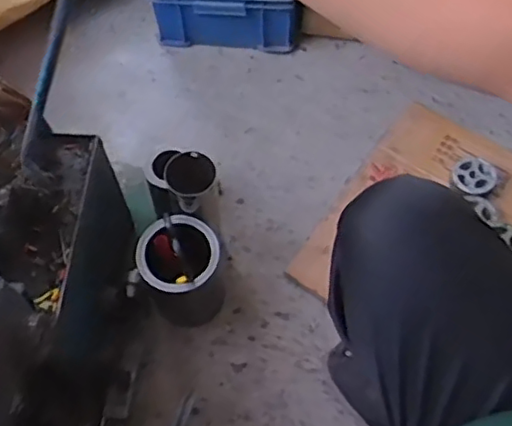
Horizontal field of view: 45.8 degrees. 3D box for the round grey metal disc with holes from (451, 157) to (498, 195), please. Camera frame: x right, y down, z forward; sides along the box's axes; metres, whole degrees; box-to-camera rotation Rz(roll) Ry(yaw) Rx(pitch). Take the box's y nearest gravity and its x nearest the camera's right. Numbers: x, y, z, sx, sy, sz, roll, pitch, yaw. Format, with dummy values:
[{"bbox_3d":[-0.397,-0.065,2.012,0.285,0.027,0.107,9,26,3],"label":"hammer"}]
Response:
[{"bbox_3d":[0.395,-0.067,1.097,0.075,0.015,0.073,0,62,1],"label":"round grey metal disc with holes"}]

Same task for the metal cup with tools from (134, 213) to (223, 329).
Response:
[{"bbox_3d":[-0.110,0.091,0.926,0.112,0.221,0.107,0,62,1],"label":"metal cup with tools"}]

